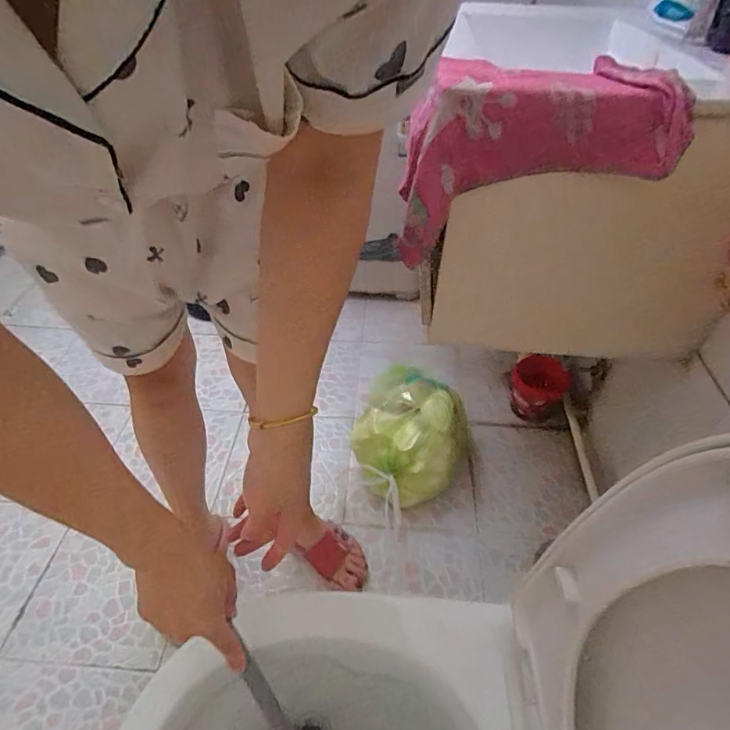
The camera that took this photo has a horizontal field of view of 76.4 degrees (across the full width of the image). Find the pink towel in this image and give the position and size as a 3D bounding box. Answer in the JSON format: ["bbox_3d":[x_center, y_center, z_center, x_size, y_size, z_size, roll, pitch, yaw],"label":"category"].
[{"bbox_3d":[0.182,-0.261,0.542,0.324,0.188,0.089,-10,41,16],"label":"pink towel"}]

